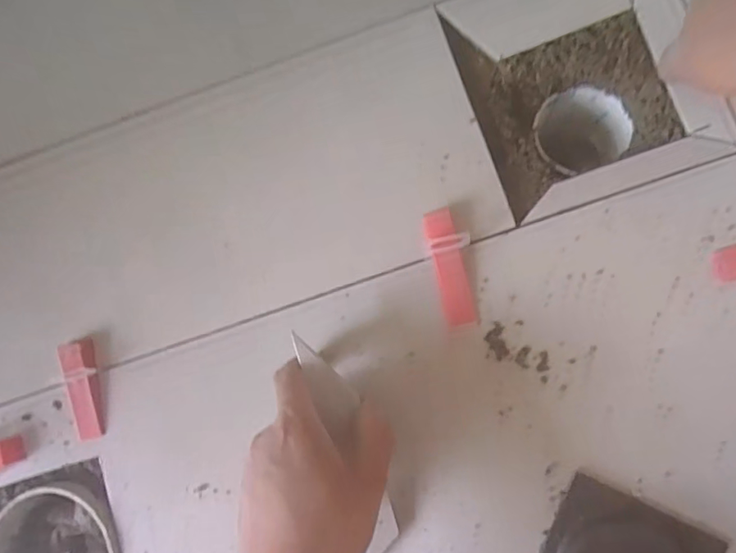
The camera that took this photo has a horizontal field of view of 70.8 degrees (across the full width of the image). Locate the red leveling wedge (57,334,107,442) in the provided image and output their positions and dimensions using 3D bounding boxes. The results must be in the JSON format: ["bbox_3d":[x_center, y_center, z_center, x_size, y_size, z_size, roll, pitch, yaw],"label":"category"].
[{"bbox_3d":[-0.215,0.085,0.388,0.022,0.018,0.074,-9,83,7],"label":"red leveling wedge"}]

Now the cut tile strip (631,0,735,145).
[{"bbox_3d":[0.217,-0.166,0.367,0.031,0.010,0.161,-17,83,5],"label":"cut tile strip"}]

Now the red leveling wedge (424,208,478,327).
[{"bbox_3d":[0.058,-0.006,0.362,0.020,0.015,0.080,-13,82,6],"label":"red leveling wedge"}]

